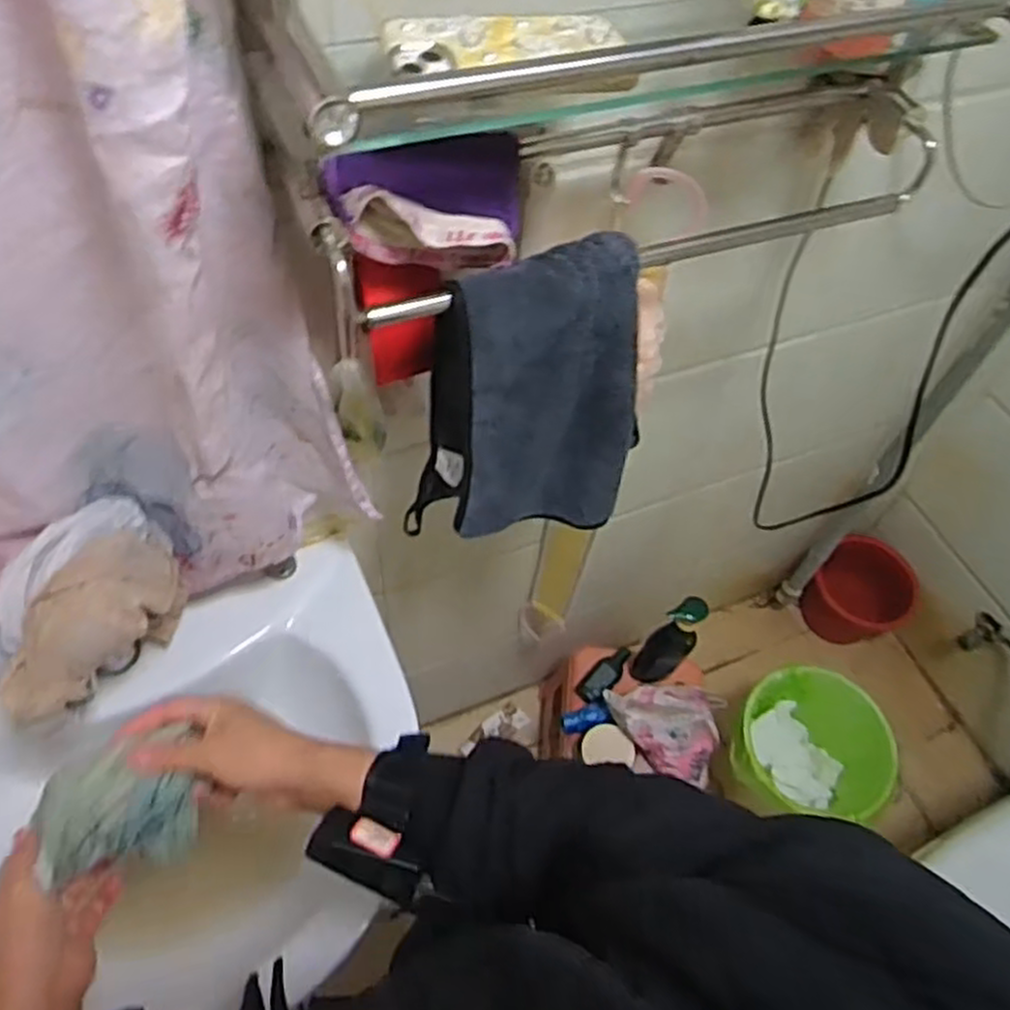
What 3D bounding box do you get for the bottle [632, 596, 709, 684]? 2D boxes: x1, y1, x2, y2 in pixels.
[{"bbox_3d":[0.276,0.227,1.298,0.071,0.264,0.055,34,59,18],"label":"bottle"}]

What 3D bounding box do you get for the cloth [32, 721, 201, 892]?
[{"bbox_3d":[-0.270,0.211,0.544,0.099,0.047,0.073,-9,56,-11],"label":"cloth"}]

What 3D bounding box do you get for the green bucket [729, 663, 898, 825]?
[{"bbox_3d":[0.497,0.410,1.358,0.252,0.210,0.246,3,55,-4],"label":"green bucket"}]

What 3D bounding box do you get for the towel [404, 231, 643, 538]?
[{"bbox_3d":[0.022,-0.074,0.631,0.196,0.268,0.072,-5,56,-9],"label":"towel"}]

